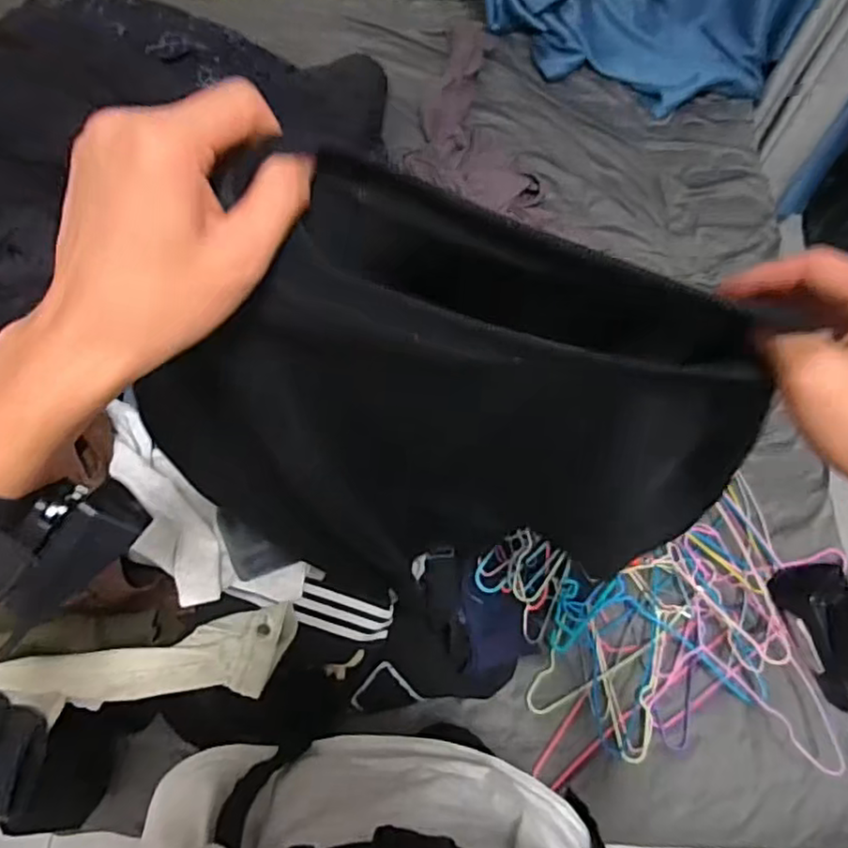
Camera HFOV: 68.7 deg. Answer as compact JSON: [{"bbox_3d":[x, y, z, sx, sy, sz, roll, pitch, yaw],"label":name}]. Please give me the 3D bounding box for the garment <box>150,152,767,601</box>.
[{"bbox_3d":[0.011,0.015,0.451,0.383,0.405,0.112,5,68,-1],"label":"garment"}]

